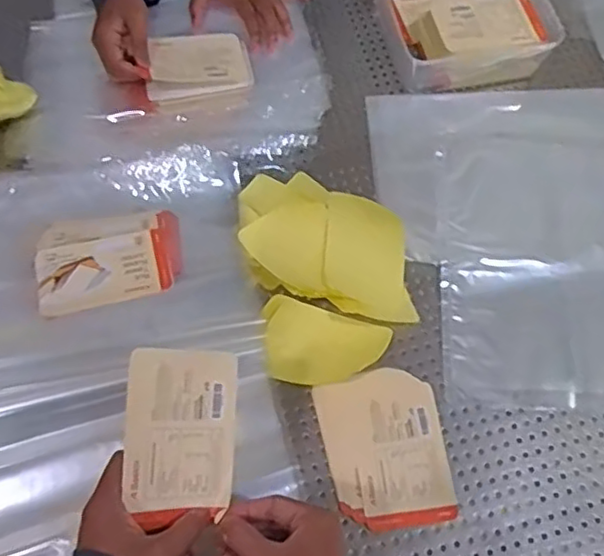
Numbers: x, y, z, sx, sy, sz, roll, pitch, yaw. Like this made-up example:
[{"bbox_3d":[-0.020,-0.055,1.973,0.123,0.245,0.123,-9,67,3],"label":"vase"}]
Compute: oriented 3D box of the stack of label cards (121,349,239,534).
[{"bbox_3d":[-0.089,0.116,0.485,0.081,0.006,0.120,6,83,-26],"label":"stack of label cards"}]

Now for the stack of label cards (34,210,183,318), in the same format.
[{"bbox_3d":[-0.198,-0.022,0.672,0.145,0.014,0.110,-15,66,-7],"label":"stack of label cards"}]

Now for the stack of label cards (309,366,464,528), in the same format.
[{"bbox_3d":[0.079,0.161,0.618,0.110,0.009,0.143,-9,65,-4],"label":"stack of label cards"}]

